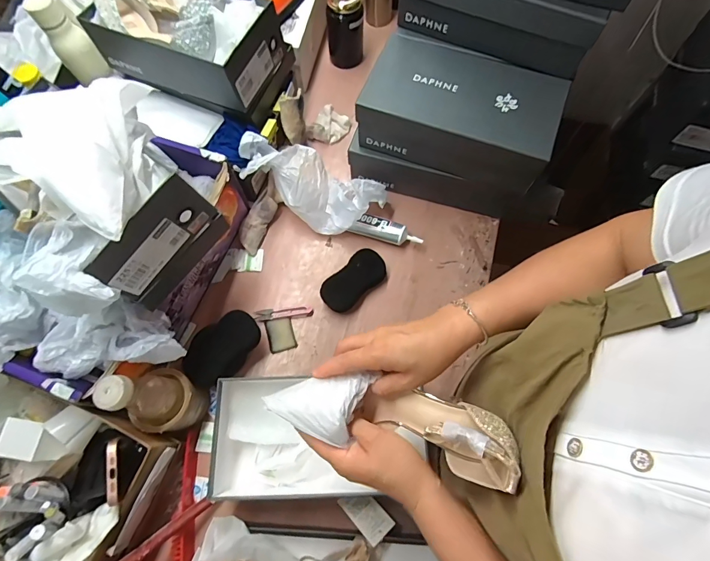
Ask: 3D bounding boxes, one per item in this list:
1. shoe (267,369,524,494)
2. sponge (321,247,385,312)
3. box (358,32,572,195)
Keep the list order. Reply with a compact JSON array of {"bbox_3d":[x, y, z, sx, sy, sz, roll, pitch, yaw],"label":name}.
[{"bbox_3d":[0.031,0.136,0.372,0.234,0.078,0.065,8,70,16],"label":"shoe"},{"bbox_3d":[-0.002,0.001,0.665,0.125,0.041,0.061,-42,75,-13],"label":"sponge"},{"bbox_3d":[0.171,-0.278,0.621,0.292,0.098,0.169,20,72,8],"label":"box"}]

